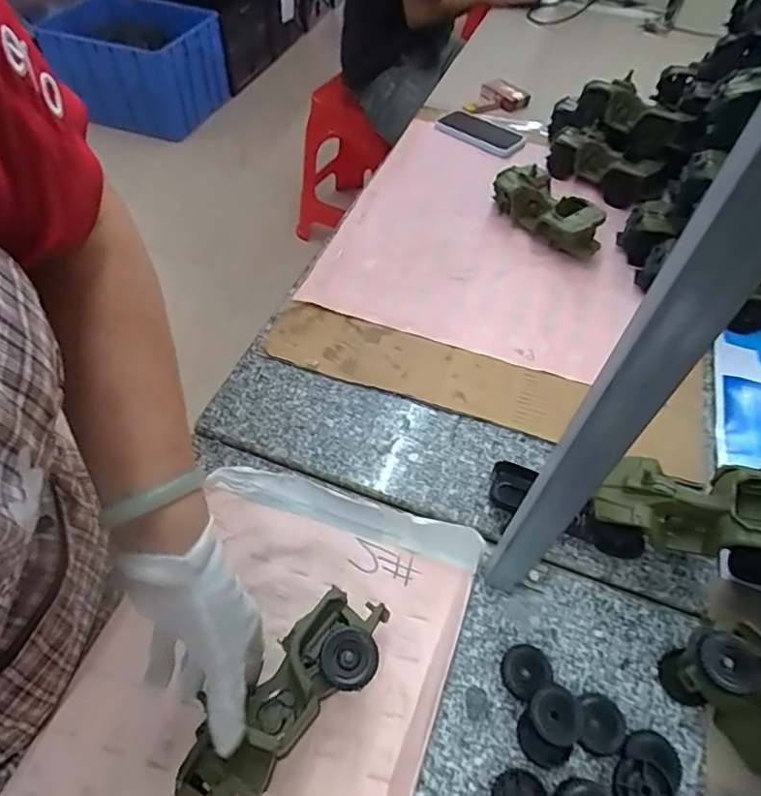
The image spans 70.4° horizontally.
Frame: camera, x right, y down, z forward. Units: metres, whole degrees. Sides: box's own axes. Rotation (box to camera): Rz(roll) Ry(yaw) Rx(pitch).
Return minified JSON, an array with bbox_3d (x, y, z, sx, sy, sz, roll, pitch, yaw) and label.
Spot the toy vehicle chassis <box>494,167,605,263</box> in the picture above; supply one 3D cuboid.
[{"bbox_3d":[0.251,-0.280,0.816,0.072,0.078,0.190,-20,57,-19],"label":"toy vehicle chassis"}]

